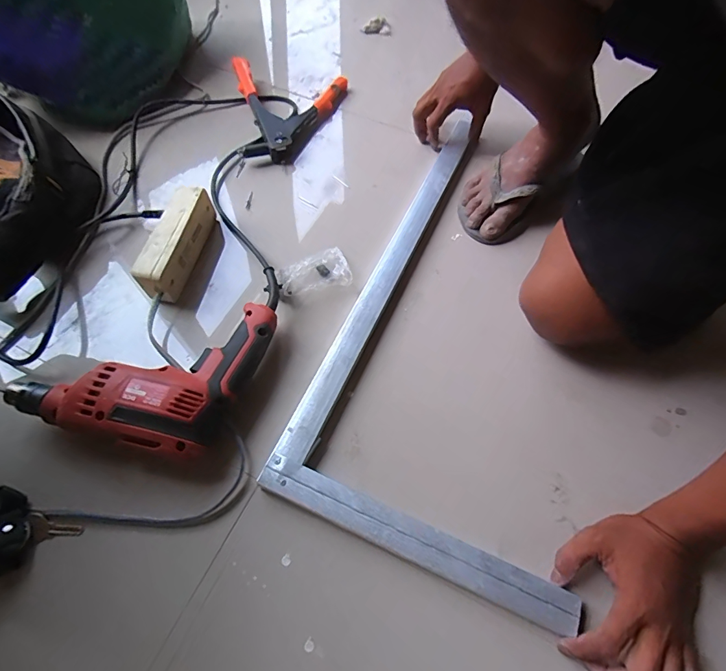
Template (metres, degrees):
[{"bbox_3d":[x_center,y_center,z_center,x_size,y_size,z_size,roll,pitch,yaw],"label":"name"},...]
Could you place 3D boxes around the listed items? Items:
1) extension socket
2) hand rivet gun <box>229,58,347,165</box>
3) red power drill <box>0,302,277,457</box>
[{"bbox_3d":[-0.244,-0.121,0.541,0.038,0.060,0.155,10,62,3],"label":"extension socket"},{"bbox_3d":[-0.135,-0.390,0.710,0.198,0.035,0.232,3,62,-1],"label":"hand rivet gun"},{"bbox_3d":[-0.235,0.026,0.459,0.230,0.064,0.195,15,62,6],"label":"red power drill"}]

